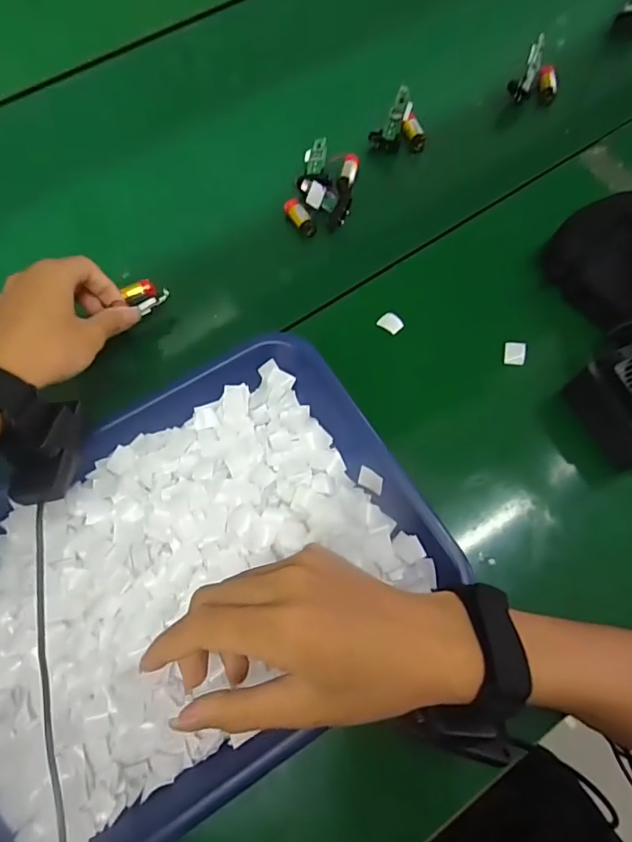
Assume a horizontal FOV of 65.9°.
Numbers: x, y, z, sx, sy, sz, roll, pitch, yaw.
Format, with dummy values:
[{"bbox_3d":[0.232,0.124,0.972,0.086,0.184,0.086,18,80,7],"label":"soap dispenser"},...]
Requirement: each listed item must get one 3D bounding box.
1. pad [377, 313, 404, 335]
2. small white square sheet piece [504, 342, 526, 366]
[{"bbox_3d":[0.065,-0.084,0.420,0.019,0.004,0.016,39,76,12],"label":"pad"},{"bbox_3d":[0.166,-0.056,0.406,0.015,0.009,0.023,12,72,4],"label":"small white square sheet piece"}]

